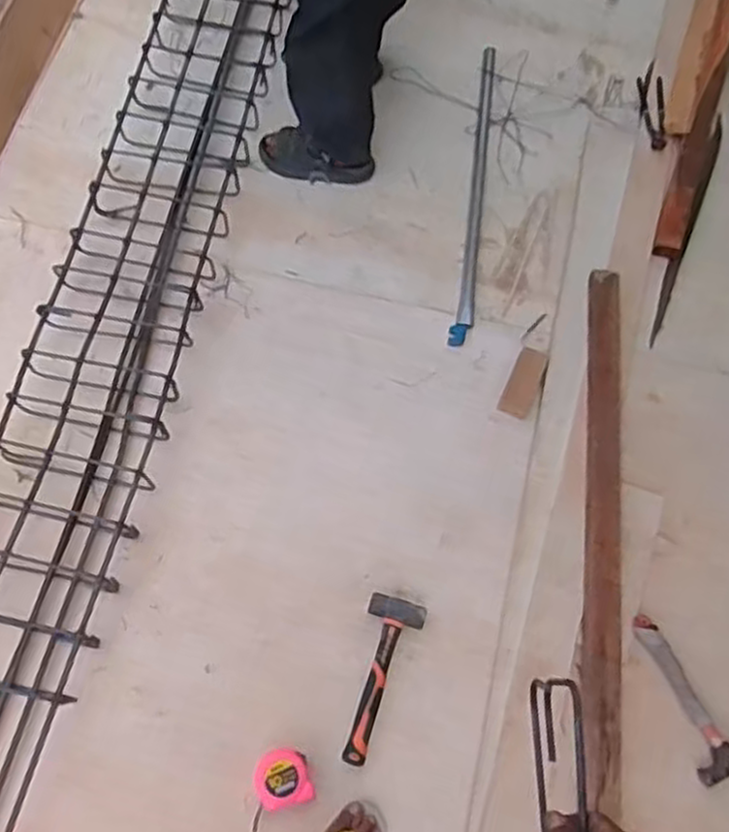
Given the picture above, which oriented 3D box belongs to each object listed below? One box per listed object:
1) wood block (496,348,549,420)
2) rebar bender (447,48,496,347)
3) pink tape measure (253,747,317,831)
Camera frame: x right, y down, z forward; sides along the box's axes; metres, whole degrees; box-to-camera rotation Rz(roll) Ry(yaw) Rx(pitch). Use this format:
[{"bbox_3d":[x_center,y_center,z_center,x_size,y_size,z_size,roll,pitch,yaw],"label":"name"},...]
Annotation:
[{"bbox_3d":[0.335,-0.071,1.614,0.062,0.010,0.169,23,69,10],"label":"wood block"},{"bbox_3d":[0.271,-0.552,1.824,0.046,0.026,0.885,8,67,4],"label":"rebar bender"},{"bbox_3d":[-0.140,0.665,1.254,0.102,0.033,0.218,4,67,2],"label":"pink tape measure"}]

